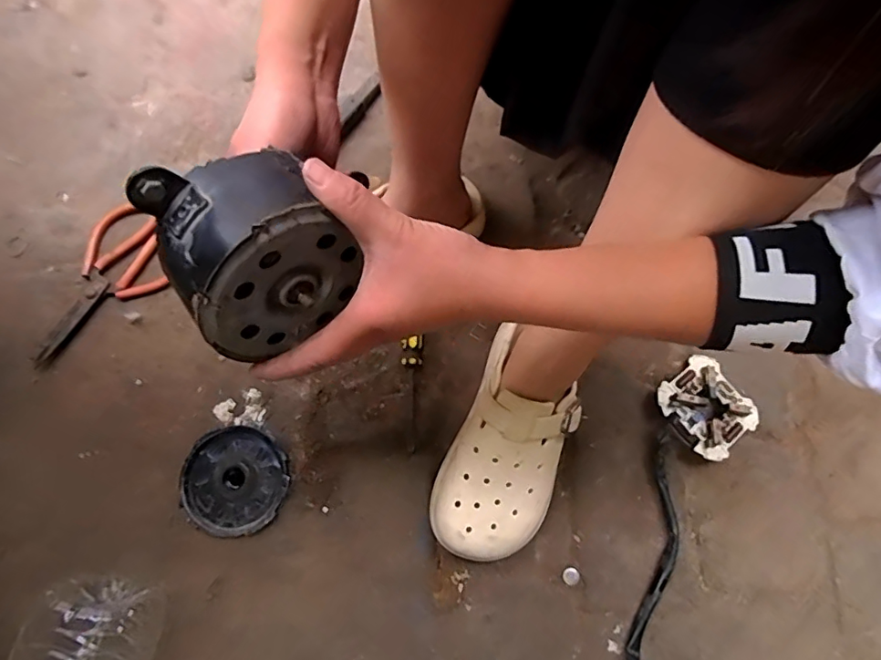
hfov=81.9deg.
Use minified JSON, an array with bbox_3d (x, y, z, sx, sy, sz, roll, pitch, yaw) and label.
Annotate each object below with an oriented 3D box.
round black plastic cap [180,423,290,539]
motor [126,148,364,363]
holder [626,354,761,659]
[{"bbox_3d":[-0.204,0.149,0.504,0.102,0.011,0.099,0,75,0],"label":"round black plastic cap"},{"bbox_3d":[-0.105,-0.045,0.292,0.099,0.107,0.073,-28,60,-29],"label":"motor"},{"bbox_3d":[0.236,0.204,0.473,0.094,0.031,0.371,13,76,4],"label":"holder"}]

